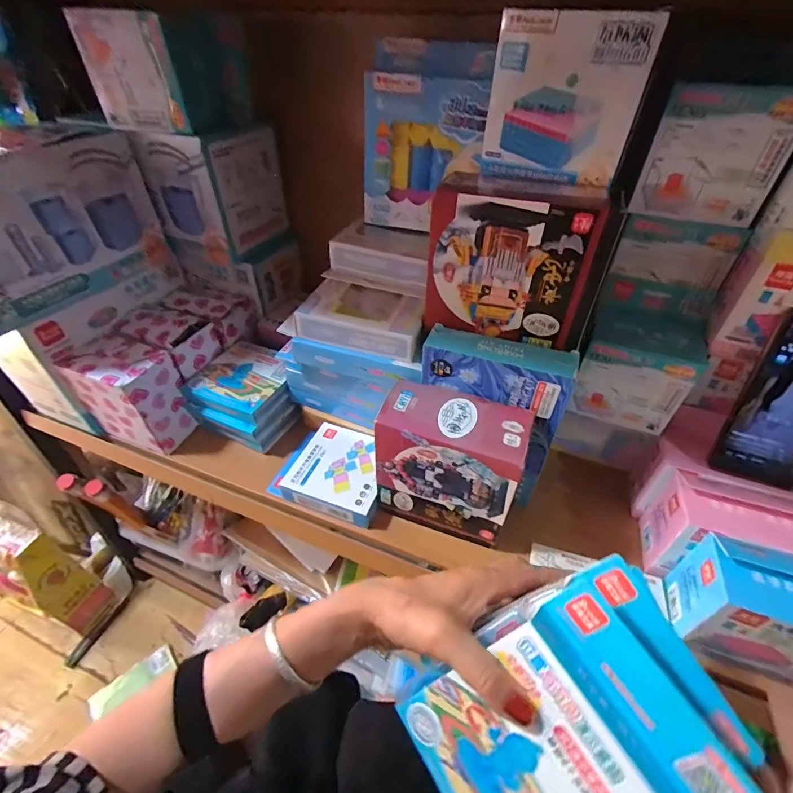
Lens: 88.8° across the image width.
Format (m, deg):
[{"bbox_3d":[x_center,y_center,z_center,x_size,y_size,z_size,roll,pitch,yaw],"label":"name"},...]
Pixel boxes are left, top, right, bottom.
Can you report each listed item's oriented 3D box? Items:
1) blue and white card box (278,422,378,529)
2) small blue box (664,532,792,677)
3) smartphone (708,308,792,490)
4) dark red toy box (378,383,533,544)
[{"bbox_3d":[-0.066,0.093,0.501,0.115,0.032,0.108,17,43,16],"label":"blue and white card box"},{"bbox_3d":[0.321,0.181,0.344,0.119,0.095,0.065,16,42,14],"label":"small blue box"},{"bbox_3d":[0.367,0.009,0.374,0.083,0.164,0.013,15,24,19],"label":"smartphone"},{"bbox_3d":[0.054,0.070,0.427,0.136,0.146,0.065,15,42,14],"label":"dark red toy box"}]

